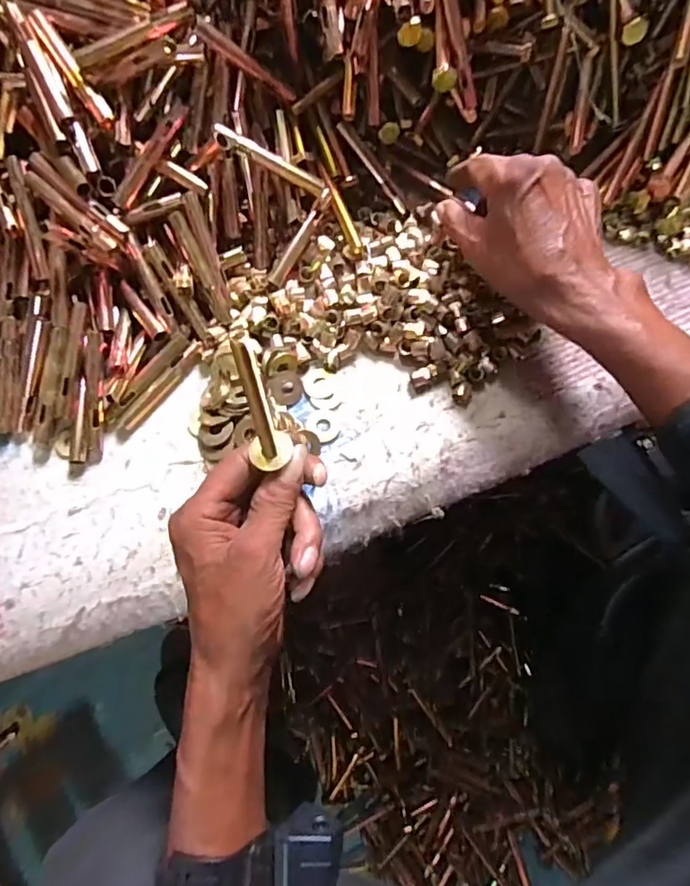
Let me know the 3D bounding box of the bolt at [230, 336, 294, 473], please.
[{"bbox_3d":[-0.043,-0.020,0.286,0.020,0.081,0.016,-12,48,-3],"label":"bolt"}]

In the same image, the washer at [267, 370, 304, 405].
[{"bbox_3d":[-0.044,-0.041,0.416,0.027,0.004,0.025,-13,89,-20],"label":"washer"}]

